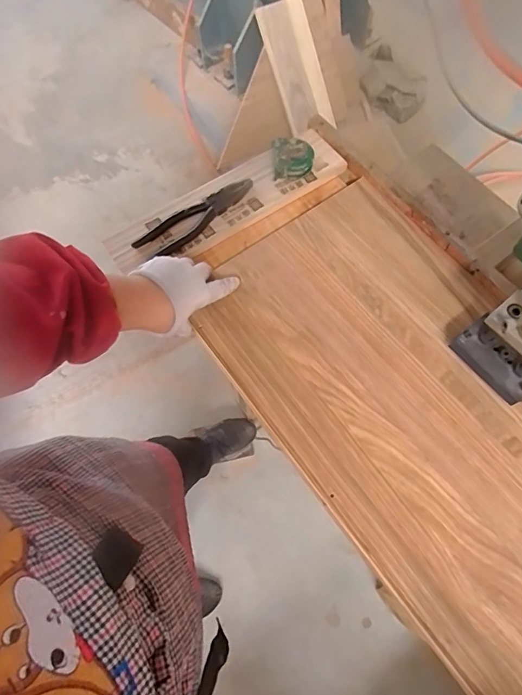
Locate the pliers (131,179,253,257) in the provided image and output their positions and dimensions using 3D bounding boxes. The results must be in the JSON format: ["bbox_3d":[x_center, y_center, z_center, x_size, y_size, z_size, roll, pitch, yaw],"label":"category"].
[{"bbox_3d":[-0.091,-0.187,0.611,0.185,0.012,0.052,-42,72,-16],"label":"pliers"}]

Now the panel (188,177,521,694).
[{"bbox_3d":[0.199,0.079,0.501,0.320,0.022,0.612,-34,70,-13],"label":"panel"}]

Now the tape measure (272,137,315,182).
[{"bbox_3d":[0.046,-0.275,0.623,0.057,0.032,0.049,-6,66,-2],"label":"tape measure"}]

